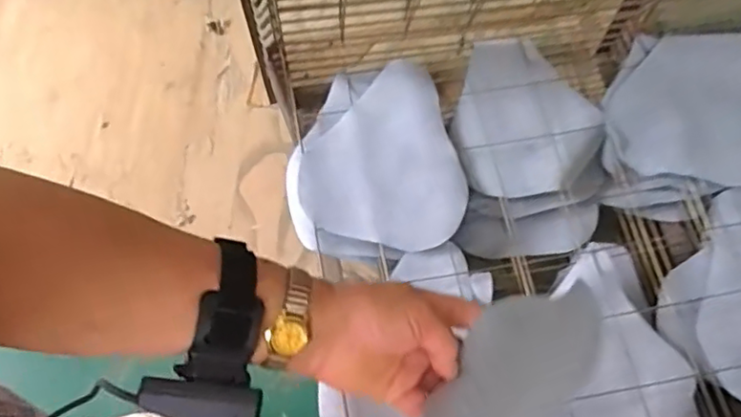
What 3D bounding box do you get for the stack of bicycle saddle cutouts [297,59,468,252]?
[{"bbox_3d":[0.008,-0.076,0.934,0.247,0.048,0.301,-16,66,-7],"label":"stack of bicycle saddle cutouts"}]

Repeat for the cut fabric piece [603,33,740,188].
[{"bbox_3d":[0.503,-0.156,0.966,0.235,0.052,0.252,-7,66,-3],"label":"cut fabric piece"}]

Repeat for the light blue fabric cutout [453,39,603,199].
[{"bbox_3d":[0.257,-0.140,1.004,0.221,0.045,0.276,10,66,5],"label":"light blue fabric cutout"}]

